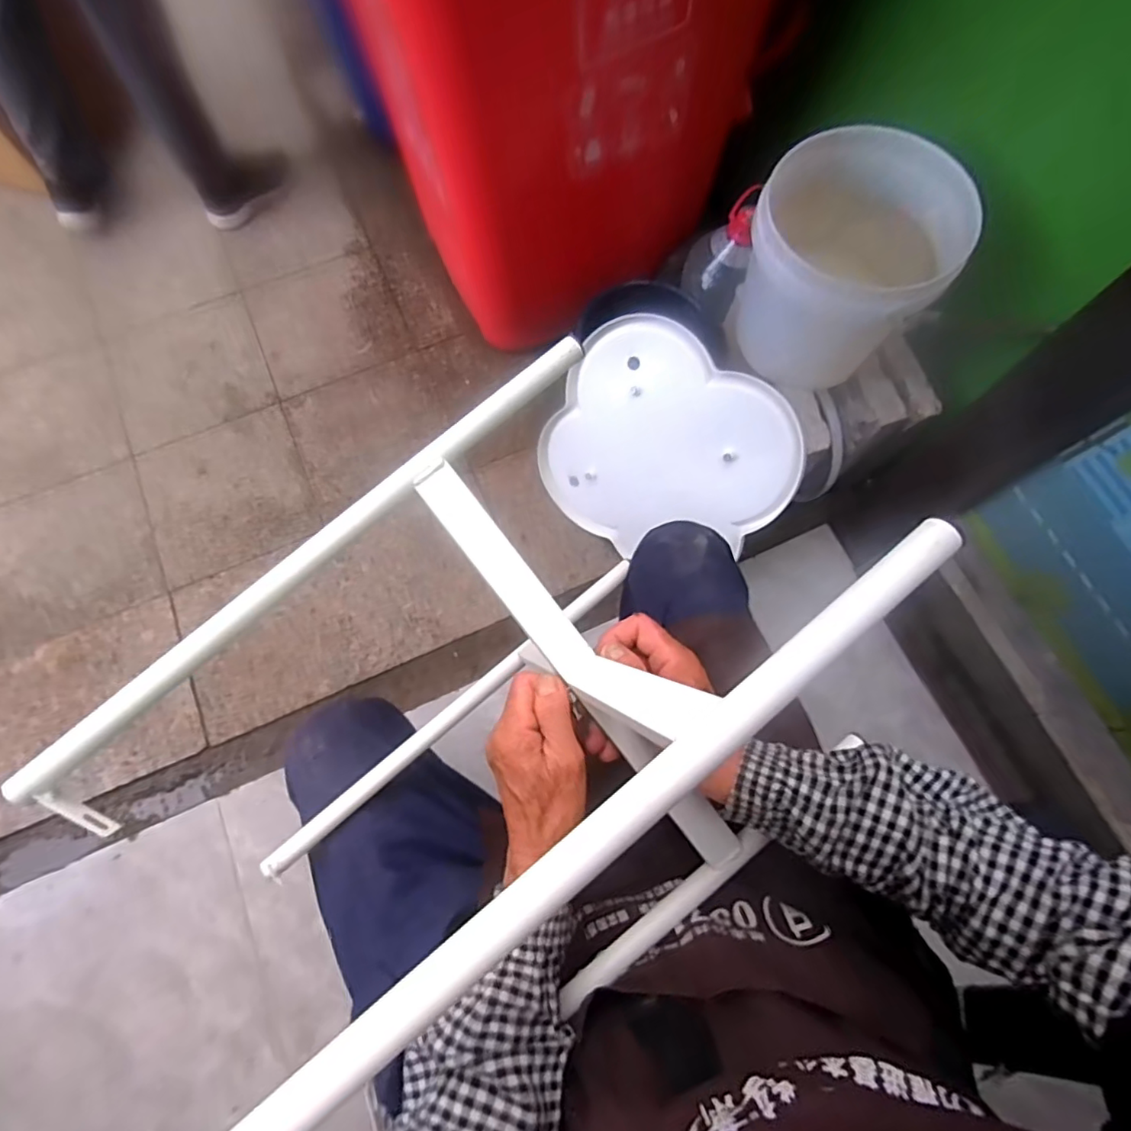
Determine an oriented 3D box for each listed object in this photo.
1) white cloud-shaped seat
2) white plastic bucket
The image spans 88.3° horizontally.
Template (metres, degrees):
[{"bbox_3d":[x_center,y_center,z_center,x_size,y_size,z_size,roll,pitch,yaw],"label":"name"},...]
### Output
[{"bbox_3d":[0.148,-0.168,0.955,0.381,0.385,0.027,40,44,6],"label":"white cloud-shaped seat"},{"bbox_3d":[0.345,-0.367,0.756,0.228,0.242,0.195,38,76,12],"label":"white plastic bucket"}]

